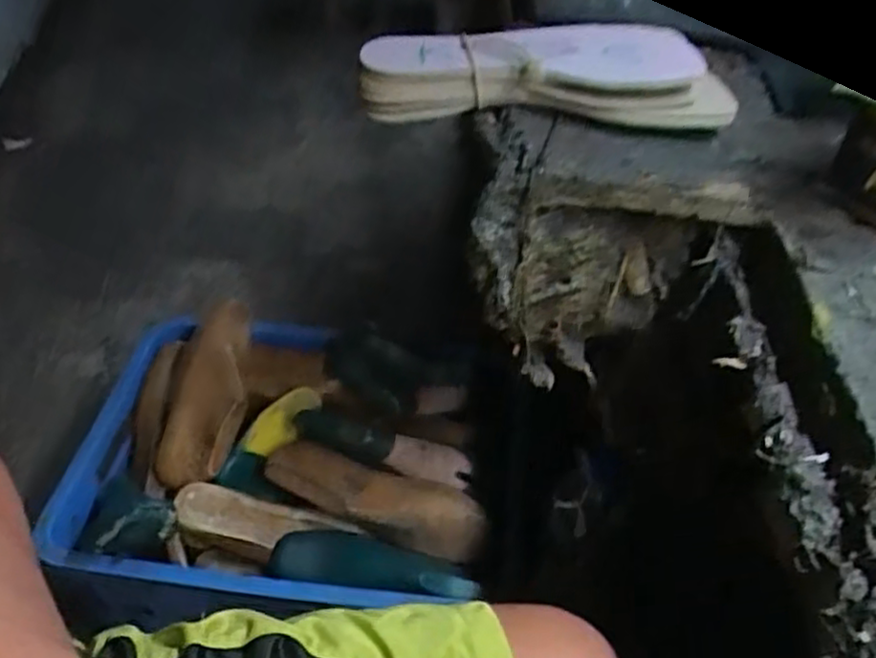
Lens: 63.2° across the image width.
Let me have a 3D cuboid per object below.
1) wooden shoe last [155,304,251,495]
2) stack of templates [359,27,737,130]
[{"bbox_3d":[-0.282,0.072,0.865,0.109,0.066,0.241,5,69,4],"label":"wooden shoe last"},{"bbox_3d":[0.074,-0.177,0.501,0.254,0.053,0.072,5,46,3],"label":"stack of templates"}]

